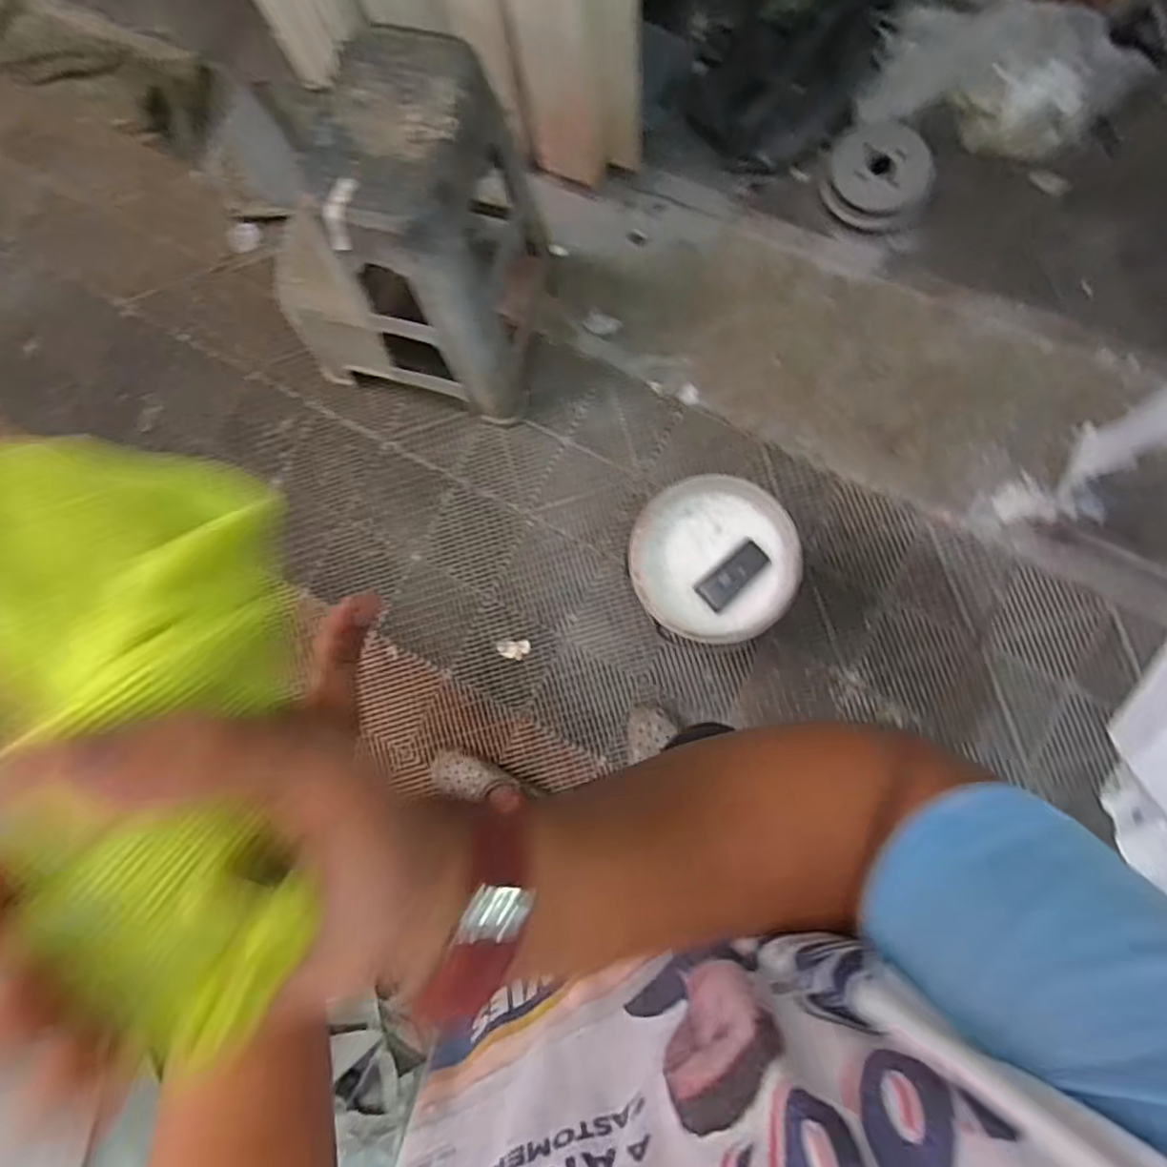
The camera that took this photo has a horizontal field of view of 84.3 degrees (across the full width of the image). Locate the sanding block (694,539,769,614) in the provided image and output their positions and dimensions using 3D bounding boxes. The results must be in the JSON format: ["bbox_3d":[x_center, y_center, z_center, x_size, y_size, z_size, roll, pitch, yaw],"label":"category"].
[{"bbox_3d":[0.285,-0.015,1.226,0.146,0.014,0.064,-42,82,-1],"label":"sanding block"}]

